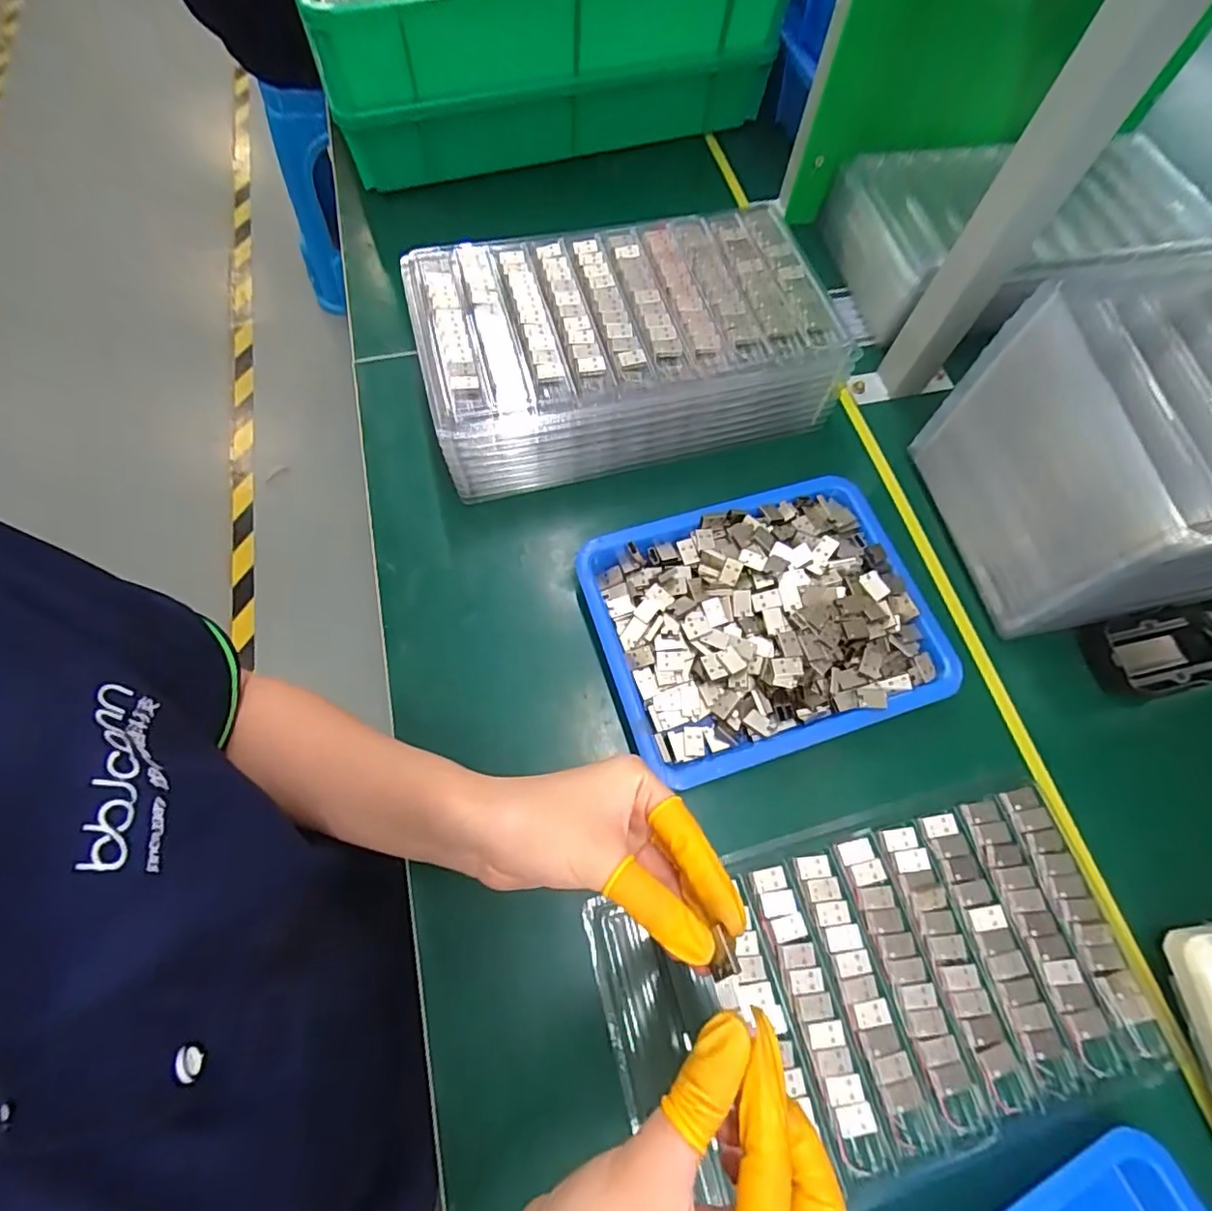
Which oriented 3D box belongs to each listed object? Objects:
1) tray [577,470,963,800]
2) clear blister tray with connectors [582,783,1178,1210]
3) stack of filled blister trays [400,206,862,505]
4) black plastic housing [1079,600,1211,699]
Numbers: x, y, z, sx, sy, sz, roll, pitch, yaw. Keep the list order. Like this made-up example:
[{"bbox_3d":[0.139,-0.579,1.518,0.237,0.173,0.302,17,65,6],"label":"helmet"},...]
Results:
[{"bbox_3d":[0.104,0.009,0.389,0.214,0.033,0.169,-16,68,-7],"label":"tray"},{"bbox_3d":[0.147,0.209,0.321,0.287,0.009,0.153,-13,68,-7],"label":"clear blister tray with connectors"},{"bbox_3d":[0.013,-0.195,0.449,0.296,0.085,0.171,-11,68,-6],"label":"stack of filled blister trays"},{"bbox_3d":[0.392,0.030,0.403,0.104,0.030,0.054,-12,68,-6],"label":"black plastic housing"}]

